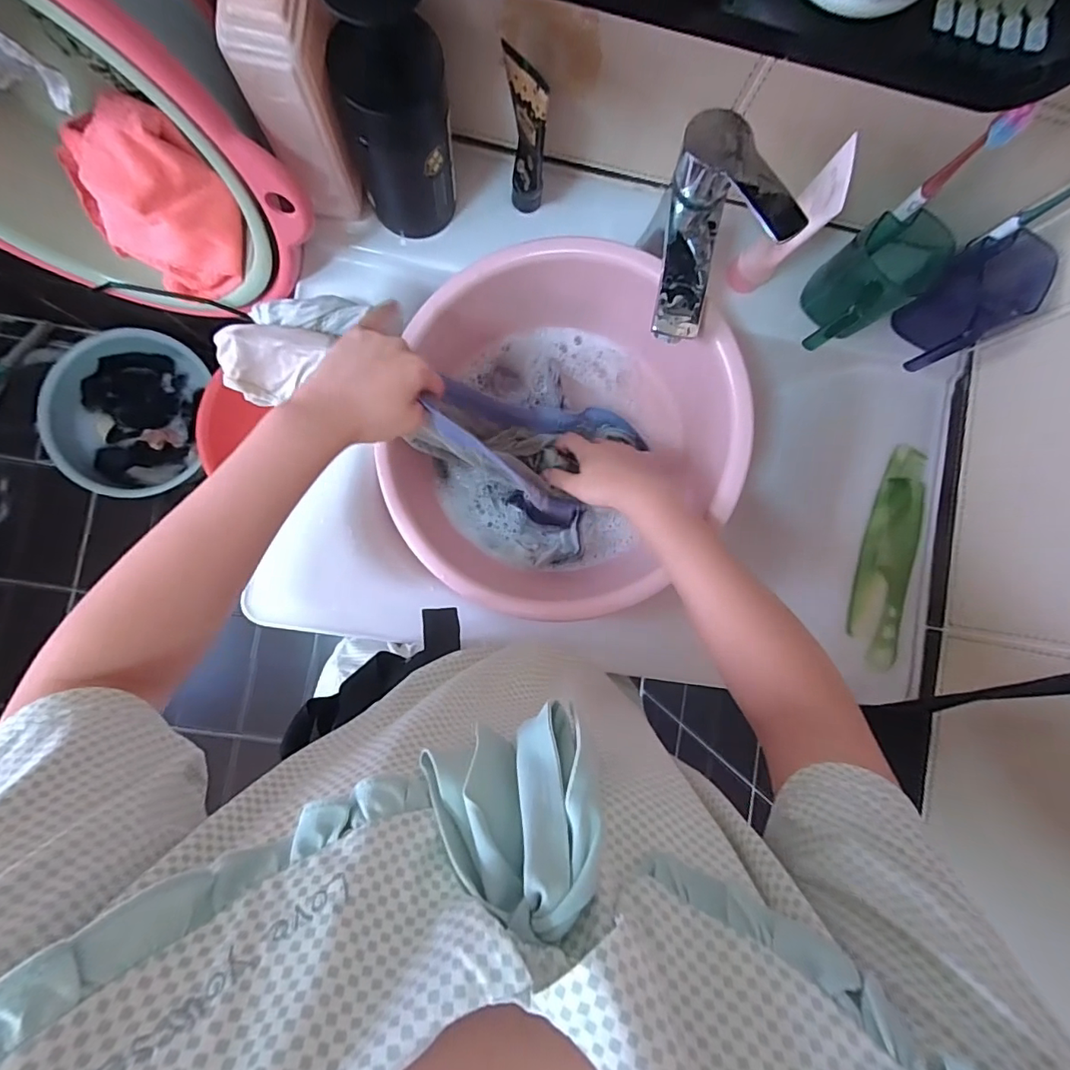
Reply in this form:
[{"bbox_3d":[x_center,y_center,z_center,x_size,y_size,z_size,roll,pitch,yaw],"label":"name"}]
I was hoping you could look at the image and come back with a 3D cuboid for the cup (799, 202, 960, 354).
[{"bbox_3d":[0.319,-0.246,0.487,0.117,0.090,0.078,-35,92,-6],"label":"cup"}]

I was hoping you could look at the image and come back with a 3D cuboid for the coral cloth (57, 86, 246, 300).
[{"bbox_3d":[-0.363,-0.313,0.482,0.112,0.092,0.160,-45,93,-6],"label":"coral cloth"}]

